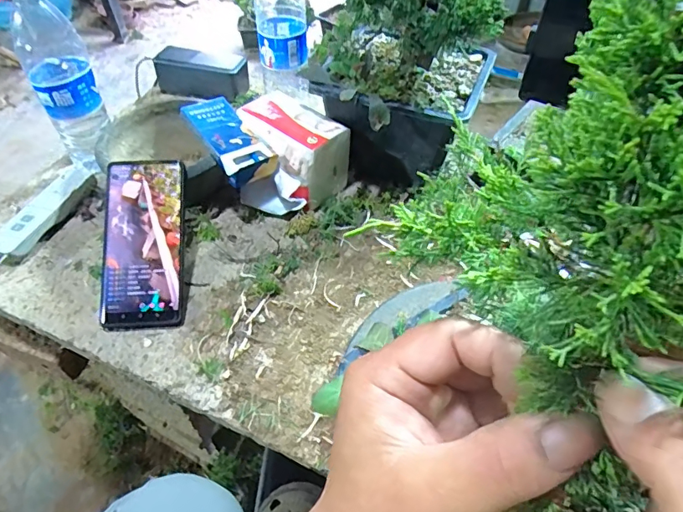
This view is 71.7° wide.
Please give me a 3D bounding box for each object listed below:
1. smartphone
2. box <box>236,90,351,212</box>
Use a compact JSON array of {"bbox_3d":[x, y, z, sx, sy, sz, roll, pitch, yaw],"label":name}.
[{"bbox_3d":[-0.196,-0.013,0.469,0.075,0.015,0.169,-1,80,-2],"label":"smartphone"},{"bbox_3d":[-0.058,-0.124,0.551,0.127,0.076,0.085,38,60,26],"label":"box"}]

